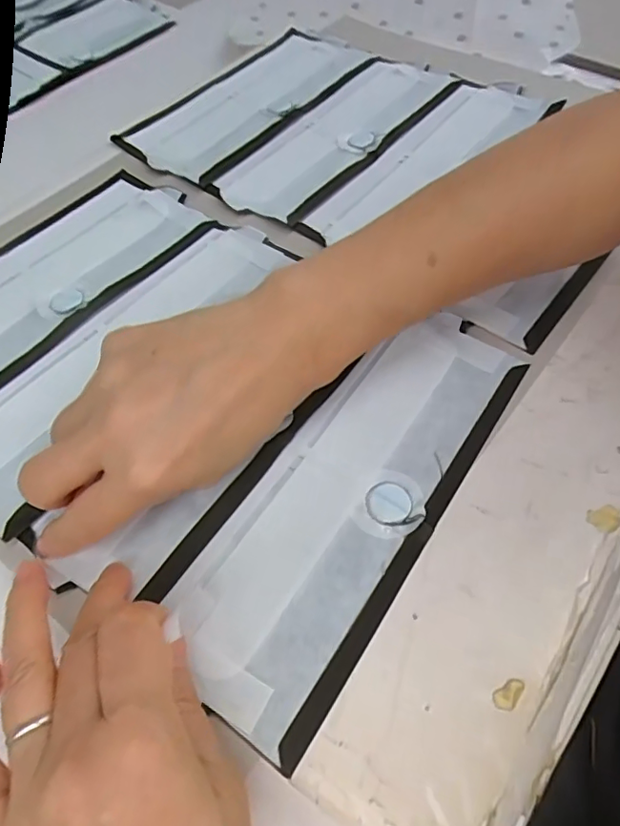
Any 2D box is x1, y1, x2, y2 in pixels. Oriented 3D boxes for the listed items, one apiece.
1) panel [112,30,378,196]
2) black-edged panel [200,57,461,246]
[{"bbox_3d":[-0.047,-0.275,0.463,0.114,0.007,0.234,35,67,21],"label":"panel"},{"bbox_3d":[0.018,-0.232,0.433,0.113,0.009,0.226,31,65,19],"label":"black-edged panel"}]

